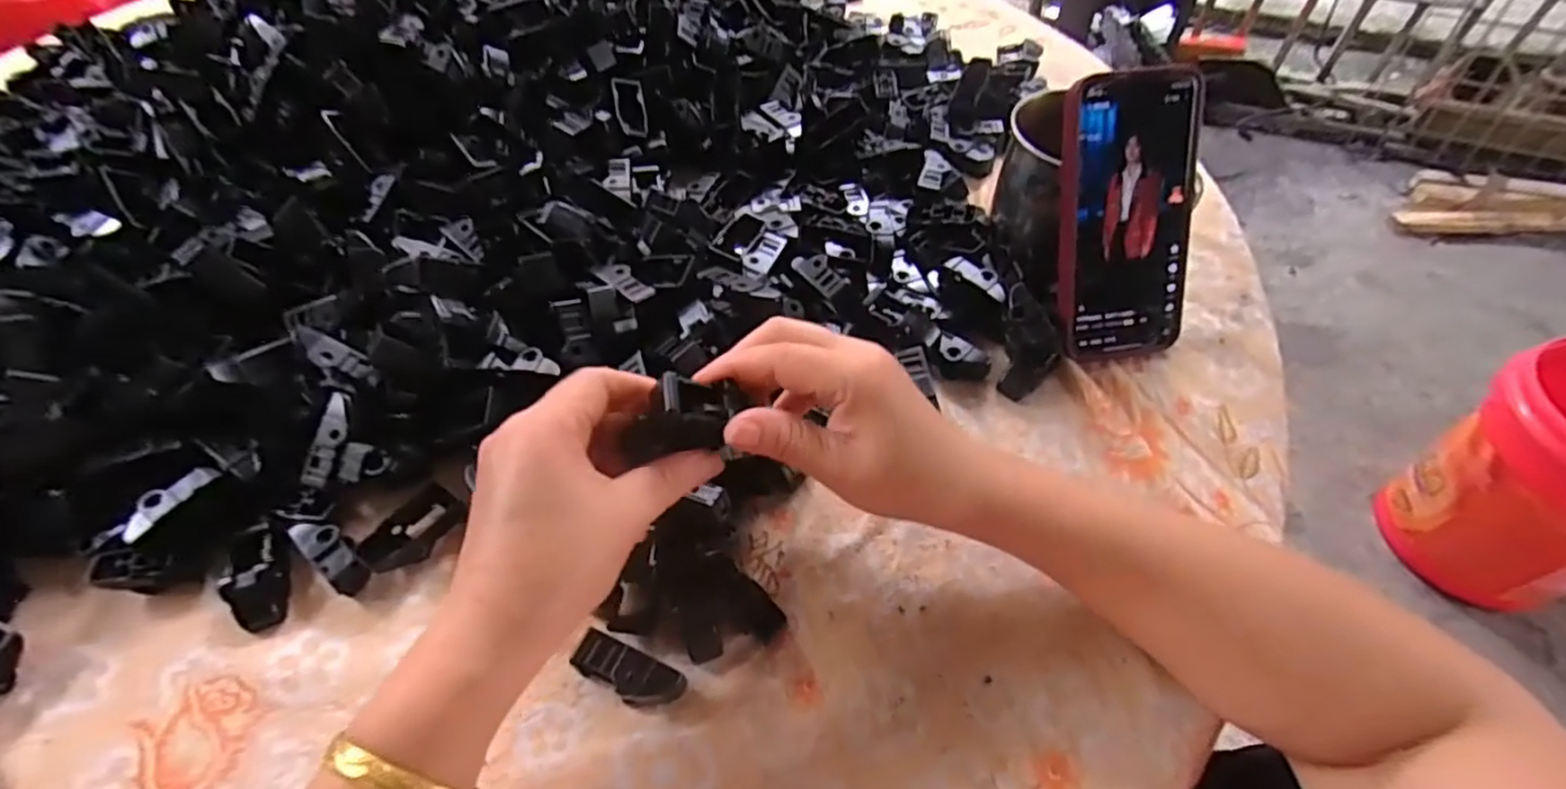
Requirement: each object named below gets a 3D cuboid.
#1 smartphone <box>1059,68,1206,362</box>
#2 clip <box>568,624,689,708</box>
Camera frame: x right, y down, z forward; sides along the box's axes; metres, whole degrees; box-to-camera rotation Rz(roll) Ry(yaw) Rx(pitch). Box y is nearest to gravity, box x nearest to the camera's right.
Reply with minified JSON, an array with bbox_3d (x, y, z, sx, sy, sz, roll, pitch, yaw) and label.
[{"bbox_3d":[0.201,-0.099,0.389,0.075,0.158,0.011,-10,21,-5],"label":"smartphone"},{"bbox_3d":[-0.067,0.123,0.295,0.048,0.019,0.019,20,57,16],"label":"clip"}]

